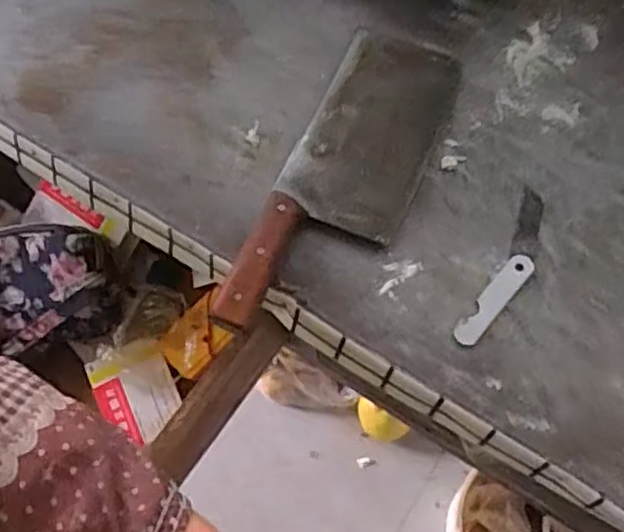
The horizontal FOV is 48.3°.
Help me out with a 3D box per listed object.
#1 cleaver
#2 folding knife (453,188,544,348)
[{"bbox_3d":[0.030,-0.073,0.553,0.102,0.027,0.298,23,70,10],"label":"cleaver"},{"bbox_3d":[0.151,0.002,0.533,0.029,0.006,0.145,28,71,12],"label":"folding knife"}]

